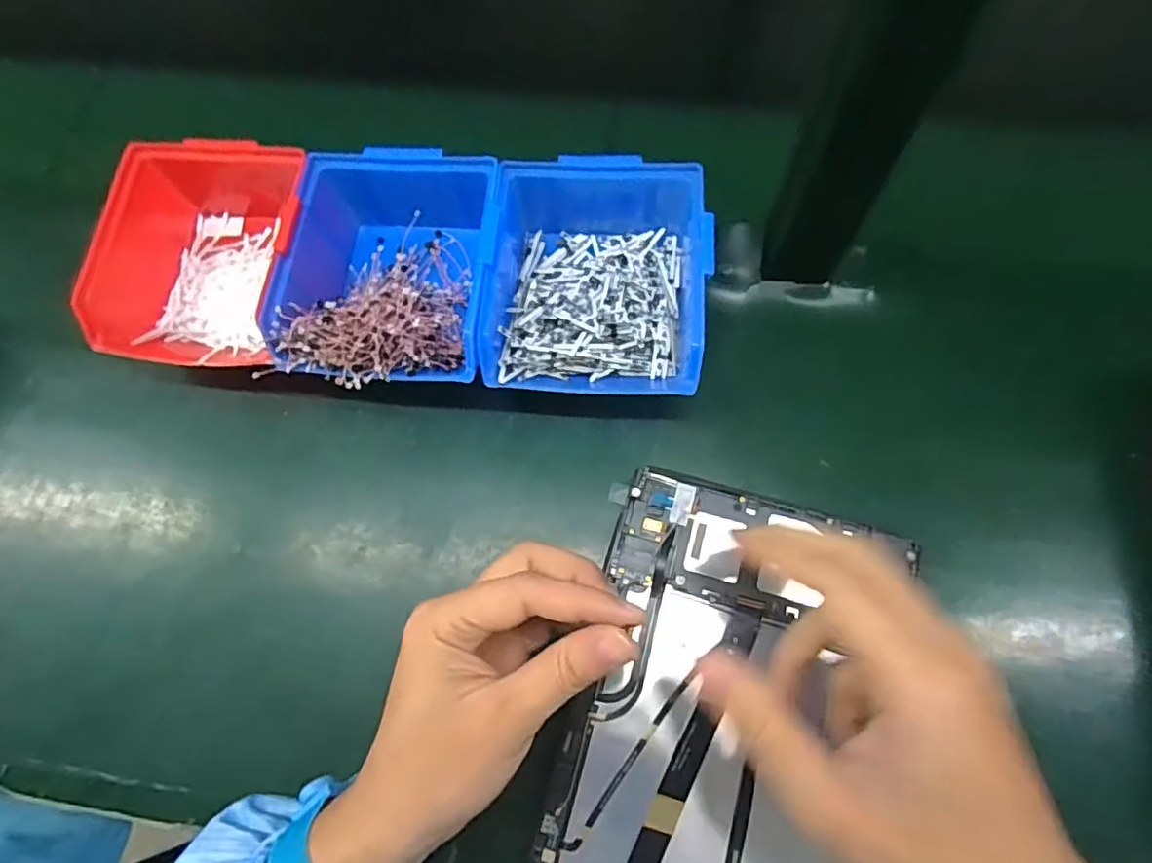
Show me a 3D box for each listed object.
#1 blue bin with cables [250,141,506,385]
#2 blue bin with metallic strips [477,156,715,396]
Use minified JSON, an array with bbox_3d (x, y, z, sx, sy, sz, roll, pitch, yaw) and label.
[{"bbox_3d":[-0.107,-0.098,0.376,0.123,0.068,0.162,8,70,5],"label":"blue bin with cables"},{"bbox_3d":[0.012,-0.096,0.373,0.122,0.072,0.147,1,70,3],"label":"blue bin with metallic strips"}]

